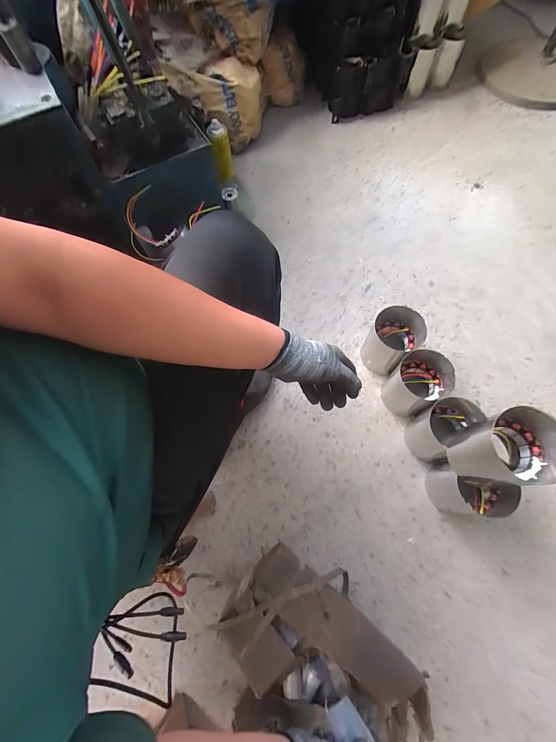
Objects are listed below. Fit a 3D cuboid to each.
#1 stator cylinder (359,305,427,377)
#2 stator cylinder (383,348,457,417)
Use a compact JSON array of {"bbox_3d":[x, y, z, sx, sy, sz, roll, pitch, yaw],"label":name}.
[{"bbox_3d":[0.286,-0.075,0.840,0.115,0.151,0.118,-1,69,2],"label":"stator cylinder"},{"bbox_3d":[0.329,0.033,0.804,0.122,0.144,0.120,-32,71,-9],"label":"stator cylinder"}]

